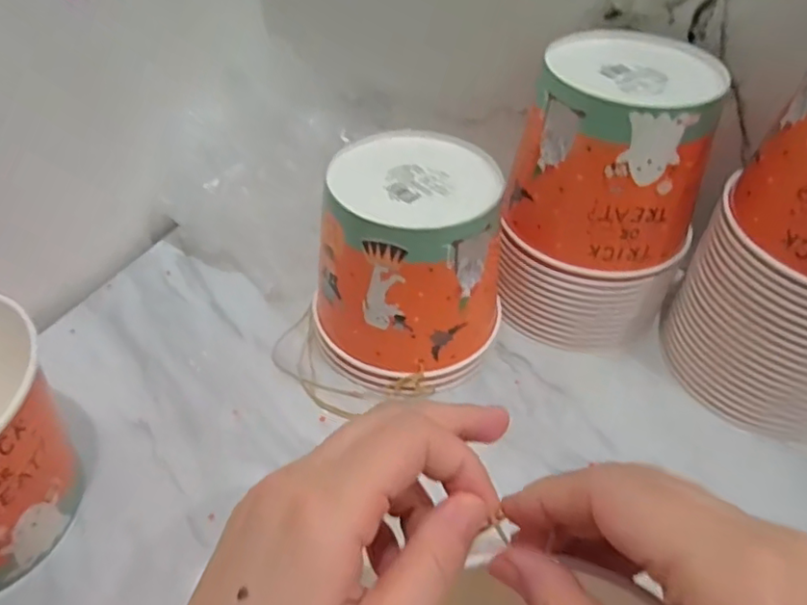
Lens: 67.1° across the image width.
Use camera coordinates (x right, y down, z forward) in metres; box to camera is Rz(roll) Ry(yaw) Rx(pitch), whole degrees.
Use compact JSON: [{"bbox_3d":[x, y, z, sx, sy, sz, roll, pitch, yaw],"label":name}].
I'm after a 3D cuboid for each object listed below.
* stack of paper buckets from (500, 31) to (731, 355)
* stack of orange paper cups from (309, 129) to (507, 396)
[{"bbox_3d":[0.161,-0.076,0.497,0.145,0.216,0.115,20,48,17],"label":"stack of paper buckets"},{"bbox_3d":[0.008,-0.038,0.487,0.145,0.132,0.143,3,45,1],"label":"stack of orange paper cups"}]

